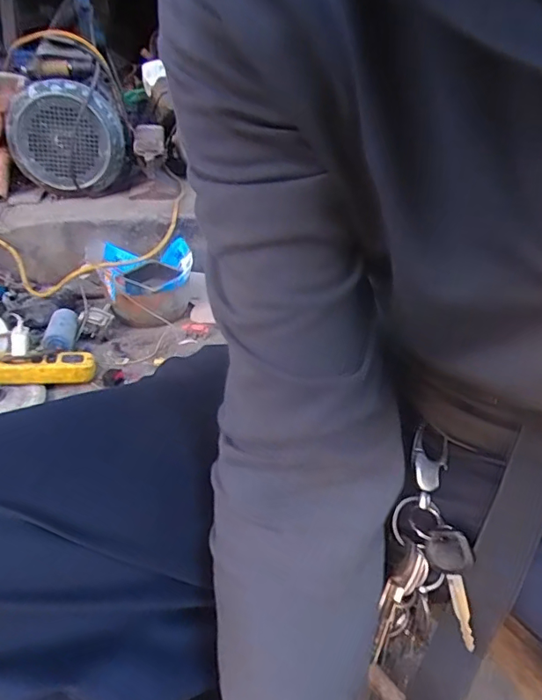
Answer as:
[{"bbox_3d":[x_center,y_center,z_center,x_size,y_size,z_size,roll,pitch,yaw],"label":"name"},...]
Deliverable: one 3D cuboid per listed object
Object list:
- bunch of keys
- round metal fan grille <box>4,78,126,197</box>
[{"bbox_3d":[0.106,0.127,0.324,0.052,0.141,0.039,8,-11,11],"label":"bunch of keys"},{"bbox_3d":[-0.464,-0.478,1.136,0.248,0.221,0.089,-9,32,-18],"label":"round metal fan grille"}]

